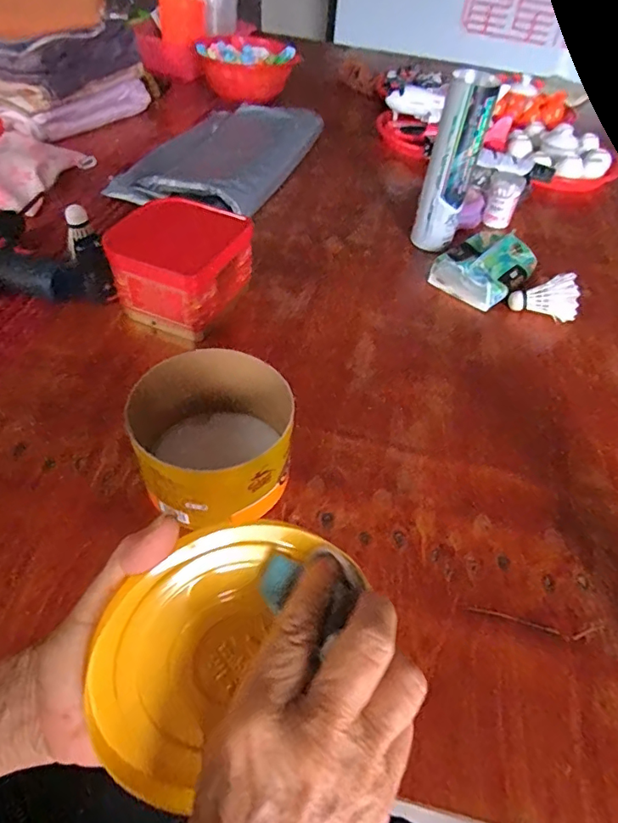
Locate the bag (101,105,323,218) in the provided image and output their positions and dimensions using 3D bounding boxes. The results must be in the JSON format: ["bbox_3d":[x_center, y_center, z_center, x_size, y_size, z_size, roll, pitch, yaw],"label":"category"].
[{"bbox_3d":[-0.150,-0.483,0.924,0.254,0.057,0.441,18,51,10],"label":"bag"}]

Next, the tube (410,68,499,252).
[{"bbox_3d":[0.204,-0.348,0.735,0.068,0.230,0.066,14,50,8],"label":"tube"}]

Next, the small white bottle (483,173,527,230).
[{"bbox_3d":[0.325,-0.354,0.854,0.057,0.077,0.052,18,51,11],"label":"small white bottle"}]

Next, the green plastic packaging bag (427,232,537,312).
[{"bbox_3d":[0.254,-0.211,0.733,0.146,0.050,0.115,-35,60,-29],"label":"green plastic packaging bag"}]

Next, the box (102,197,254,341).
[{"bbox_3d":[-0.157,-0.181,0.628,0.135,0.107,0.141,23,52,14],"label":"box"}]

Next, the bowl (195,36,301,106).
[{"bbox_3d":[-0.144,-0.780,1.147,0.180,0.080,0.186,3,49,-3],"label":"bowl"}]

